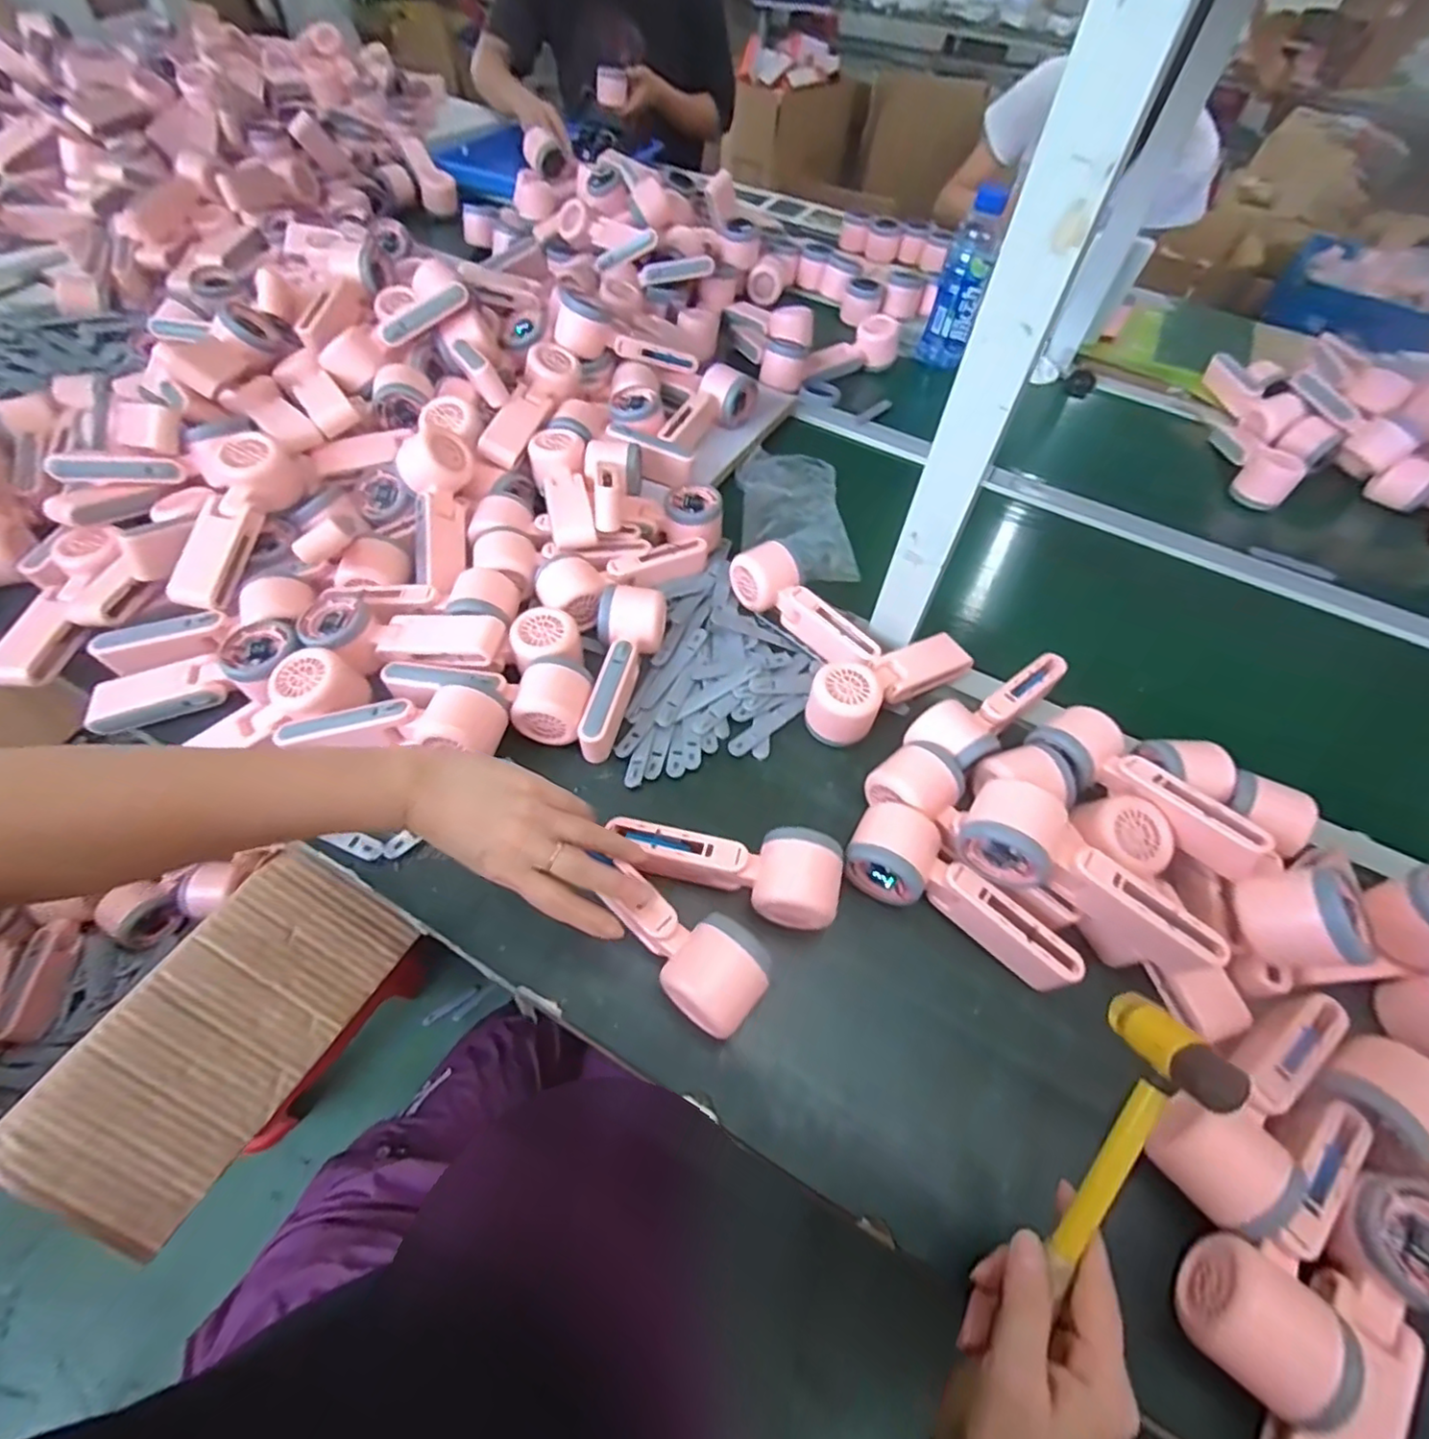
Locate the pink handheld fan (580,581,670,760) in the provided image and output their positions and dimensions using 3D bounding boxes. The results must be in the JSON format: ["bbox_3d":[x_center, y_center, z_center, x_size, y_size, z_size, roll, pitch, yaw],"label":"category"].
[{"bbox_3d":[-0.080,-0.046,0.541,0.054,0.046,0.154,6,55,0],"label":"pink handheld fan"}]

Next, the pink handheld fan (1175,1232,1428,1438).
[{"bbox_3d":[0.300,0.327,0.319,0.093,0.050,0.106,31,58,16],"label":"pink handheld fan"}]

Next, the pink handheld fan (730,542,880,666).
[{"bbox_3d":[0.087,-0.108,0.597,0.166,0.047,0.048,40,61,21],"label":"pink handheld fan"}]

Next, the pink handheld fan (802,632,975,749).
[{"bbox_3d":[0.154,-0.034,0.561,0.164,0.051,0.054,-28,62,-22],"label":"pink handheld fan"}]

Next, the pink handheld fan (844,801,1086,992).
[{"bbox_3d":[0.178,0.126,0.460,0.165,0.049,0.059,26,57,13],"label":"pink handheld fan"}]

